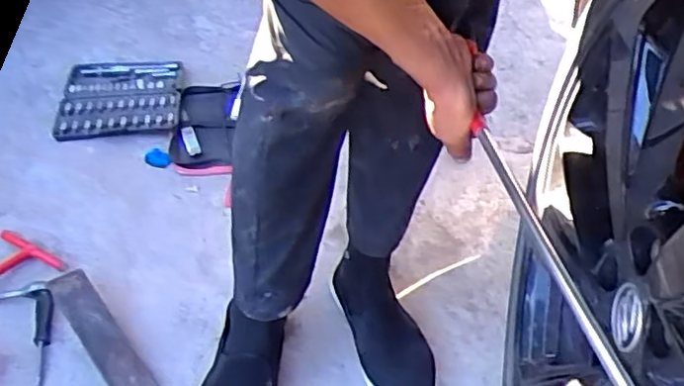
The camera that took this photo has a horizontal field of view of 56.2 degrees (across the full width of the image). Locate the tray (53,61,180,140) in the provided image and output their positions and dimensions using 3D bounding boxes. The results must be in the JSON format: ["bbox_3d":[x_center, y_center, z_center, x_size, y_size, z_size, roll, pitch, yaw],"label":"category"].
[{"bbox_3d":[-0.448,-0.200,1.294,0.234,0.022,0.246,-4,43,-7],"label":"tray"}]

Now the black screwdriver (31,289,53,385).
[{"bbox_3d":[-0.406,0.186,0.871,0.029,0.017,0.149,-12,45,-15],"label":"black screwdriver"}]

